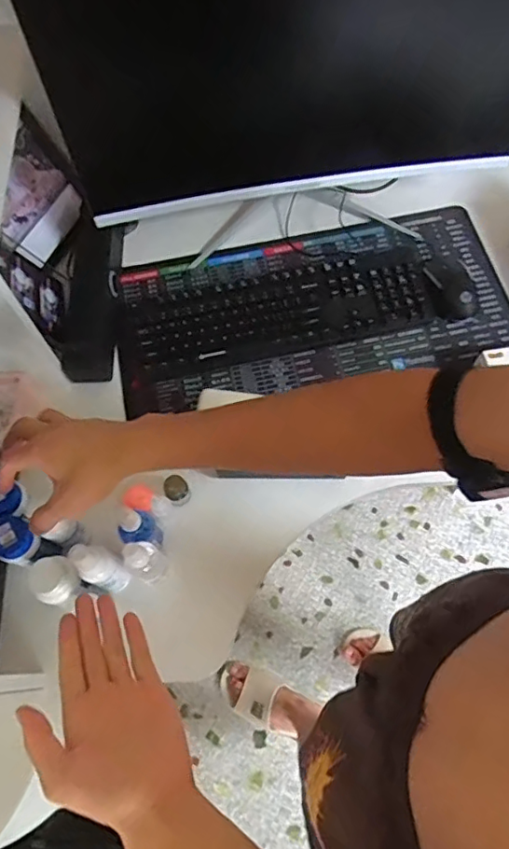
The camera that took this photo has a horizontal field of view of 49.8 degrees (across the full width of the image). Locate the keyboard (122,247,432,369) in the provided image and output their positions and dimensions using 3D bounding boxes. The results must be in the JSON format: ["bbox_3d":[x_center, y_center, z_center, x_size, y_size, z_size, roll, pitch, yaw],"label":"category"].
[{"bbox_3d":[0.039,-0.185,0.819,0.448,0.049,0.167,-12,65,-3],"label":"keyboard"}]

